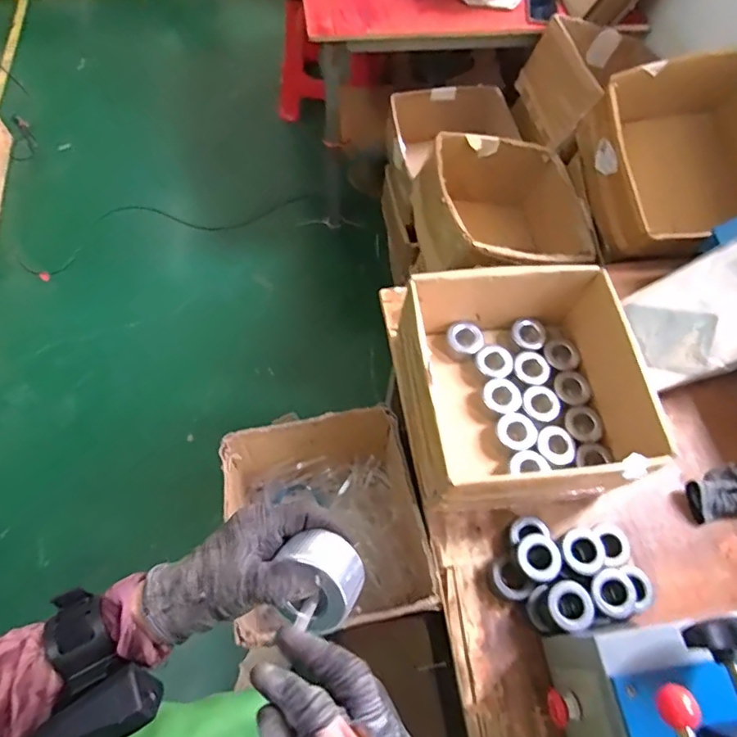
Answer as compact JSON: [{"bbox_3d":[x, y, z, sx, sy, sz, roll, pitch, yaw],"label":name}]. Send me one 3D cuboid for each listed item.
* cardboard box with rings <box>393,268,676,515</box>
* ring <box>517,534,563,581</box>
[{"bbox_3d":[0.236,0.033,0.822,0.338,0.171,0.327,-5,64,-6],"label":"cardboard box with rings"},{"bbox_3d":[0.238,0.268,0.748,0.060,0.031,0.064,-16,65,-11],"label":"ring"}]

